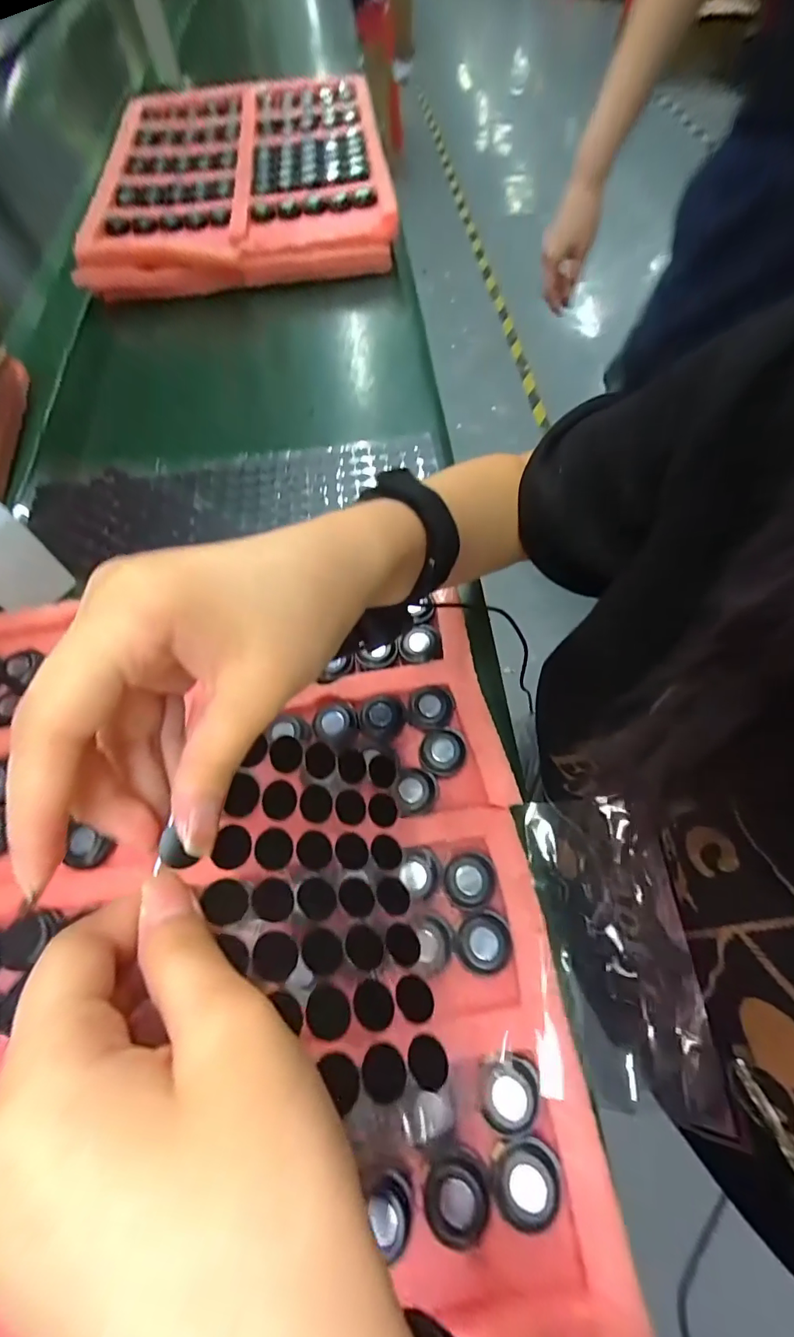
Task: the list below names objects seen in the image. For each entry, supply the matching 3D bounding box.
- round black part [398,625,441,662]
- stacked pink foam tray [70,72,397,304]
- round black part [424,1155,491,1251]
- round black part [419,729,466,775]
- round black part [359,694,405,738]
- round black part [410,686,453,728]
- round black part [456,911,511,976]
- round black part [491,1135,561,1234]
[{"bbox_3d":[0.015,-0.017,0.332,0.027,0.009,0.023,-6,62,-1],"label":"round black part"},{"bbox_3d":[-0.218,-0.712,0.714,0.387,0.073,0.542,-7,61,-1],"label":"stacked pink foam tray"},{"bbox_3d":[0.025,0.227,0.209,0.027,0.006,0.028,-1,62,1],"label":"round black part"},{"bbox_3d":[0.028,0.050,0.300,0.027,0.005,0.027,-1,62,1],"label":"round black part"},{"bbox_3d":[-0.010,0.029,0.312,0.028,0.004,0.028,-1,62,1],"label":"round black part"},{"bbox_3d":[0.022,0.023,0.313,0.027,0.006,0.027,-1,62,1],"label":"round black part"},{"bbox_3d":[0.045,0.140,0.249,0.027,0.004,0.027,10,63,7],"label":"round black part"},{"bbox_3d":[0.056,0.221,0.211,0.027,0.007,0.029,-1,62,1],"label":"round black part"}]

